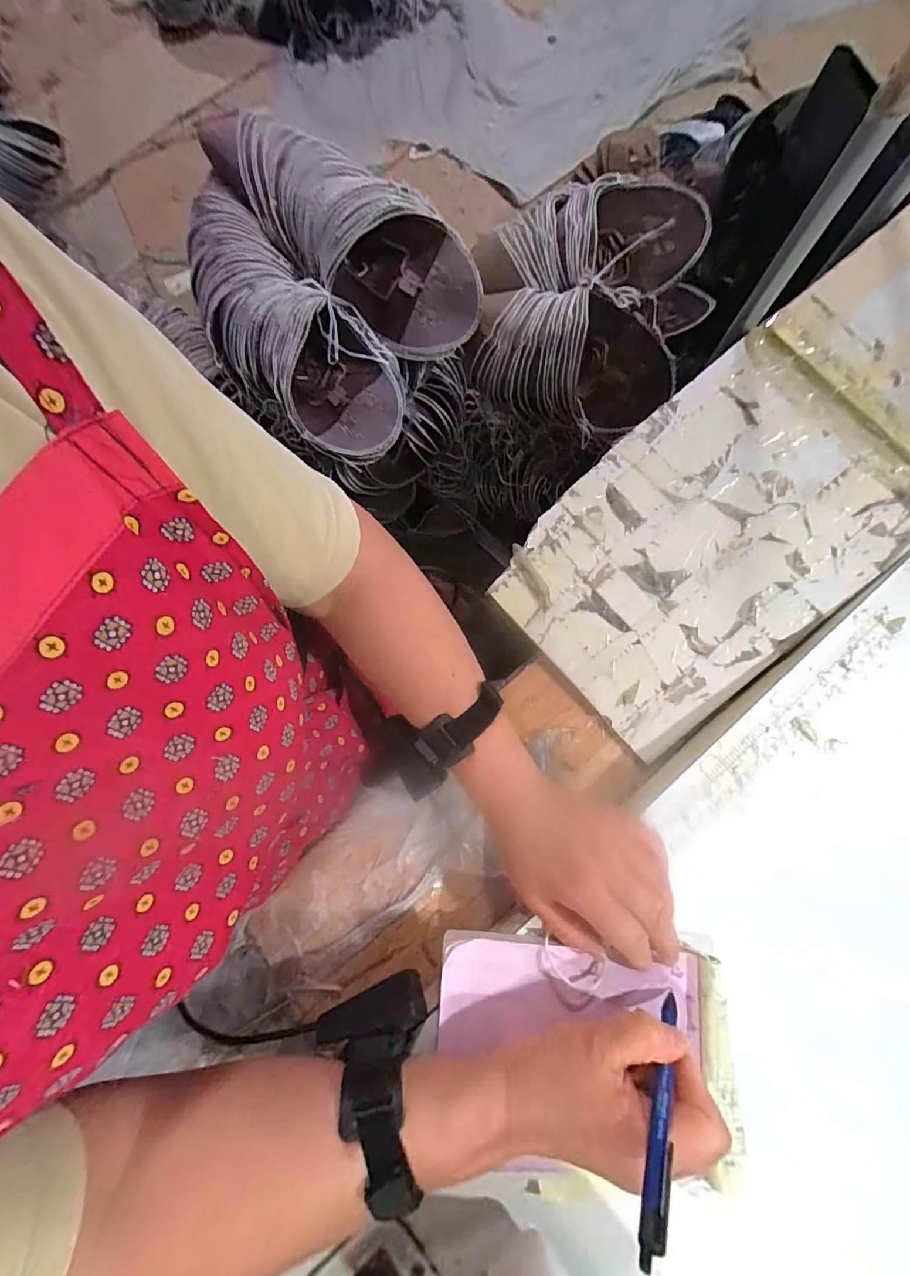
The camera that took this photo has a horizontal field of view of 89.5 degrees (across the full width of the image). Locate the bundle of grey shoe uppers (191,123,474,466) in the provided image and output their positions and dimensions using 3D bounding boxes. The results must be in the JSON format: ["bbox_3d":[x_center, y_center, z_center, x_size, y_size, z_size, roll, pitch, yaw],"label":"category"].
[{"bbox_3d":[-0.221,-0.516,0.668,0.440,0.185,0.316,35,82,7],"label":"bundle of grey shoe uppers"}]

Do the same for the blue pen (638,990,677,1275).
[{"bbox_3d":[0.115,0.258,0.257,0.011,0.138,0.012,-37,79,27],"label":"blue pen"}]

